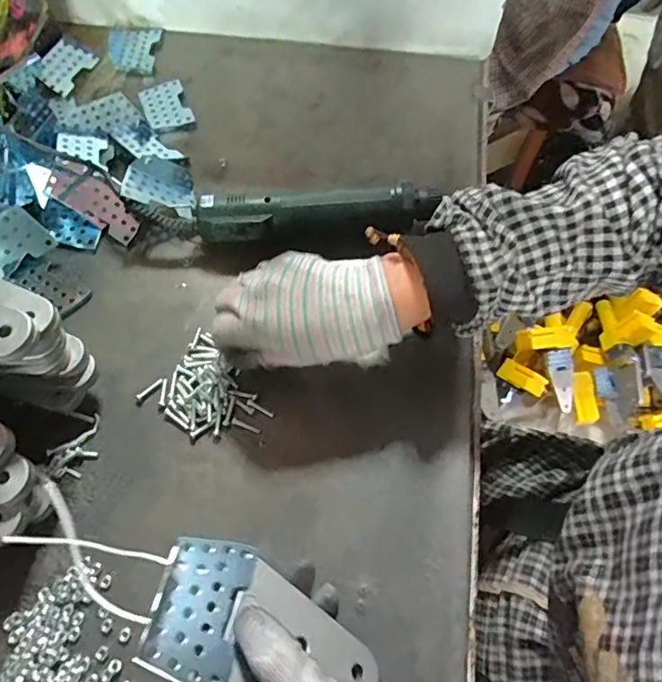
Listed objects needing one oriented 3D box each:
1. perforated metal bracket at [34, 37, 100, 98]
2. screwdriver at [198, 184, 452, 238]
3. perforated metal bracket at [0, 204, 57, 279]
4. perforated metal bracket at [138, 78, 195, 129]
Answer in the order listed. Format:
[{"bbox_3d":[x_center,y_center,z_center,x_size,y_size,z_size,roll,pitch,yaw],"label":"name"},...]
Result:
[{"bbox_3d":[-0.296,-0.305,0.570,0.046,0.007,0.066,28,66,-6],"label":"perforated metal bracket"},{"bbox_3d":[-0.009,-0.107,0.446,0.208,0.044,0.040,-8,63,-4],"label":"screwdriver"},{"bbox_3d":[-0.274,-0.081,0.429,0.070,0.007,0.046,-38,108,-12],"label":"perforated metal bracket"},{"bbox_3d":[-0.175,-0.251,0.543,0.046,0.004,0.069,-18,64,-10],"label":"perforated metal bracket"}]

